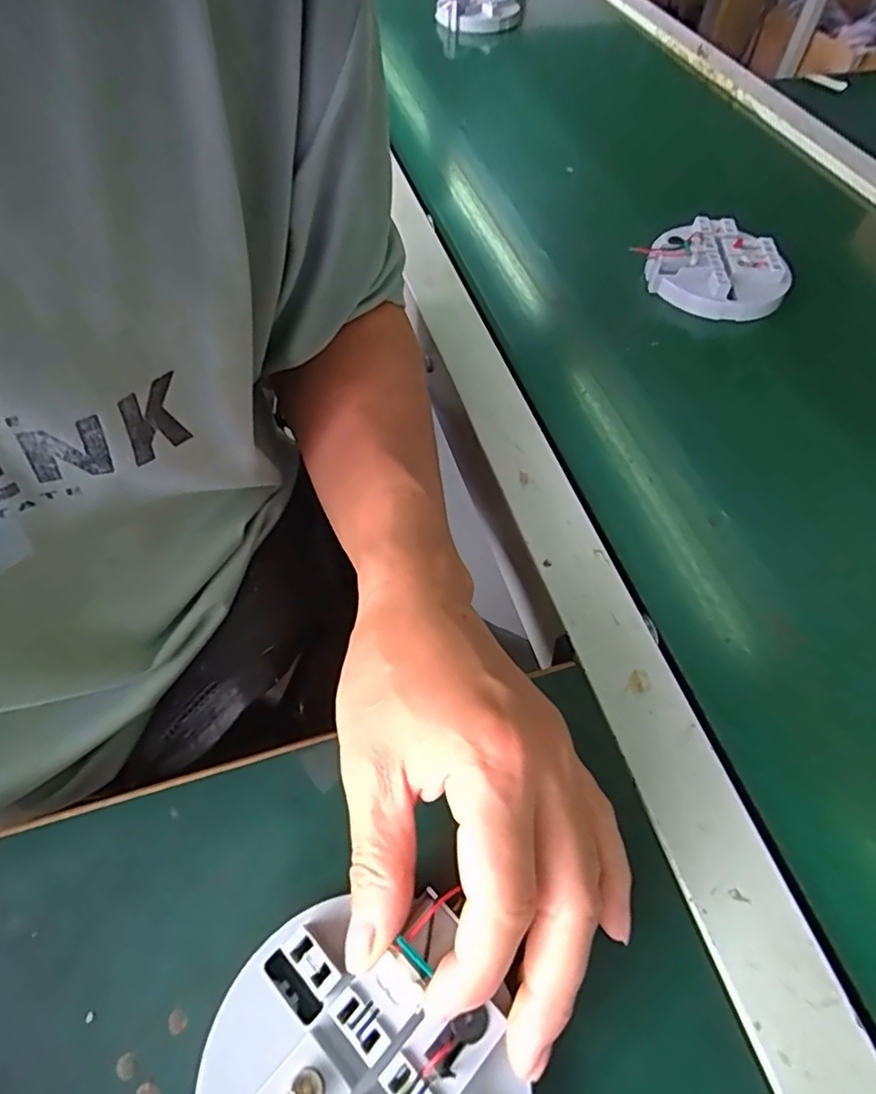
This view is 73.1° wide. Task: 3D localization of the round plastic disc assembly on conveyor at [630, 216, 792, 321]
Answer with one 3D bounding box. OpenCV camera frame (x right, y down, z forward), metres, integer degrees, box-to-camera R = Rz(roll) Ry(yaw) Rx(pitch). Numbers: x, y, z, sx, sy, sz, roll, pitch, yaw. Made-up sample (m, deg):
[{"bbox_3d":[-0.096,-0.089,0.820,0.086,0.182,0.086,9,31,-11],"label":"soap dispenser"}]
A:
[{"bbox_3d":[0.211,-0.210,0.445,0.084,0.027,0.099,-39,65,-23],"label":"round plastic disc assembly on conveyor"}]

